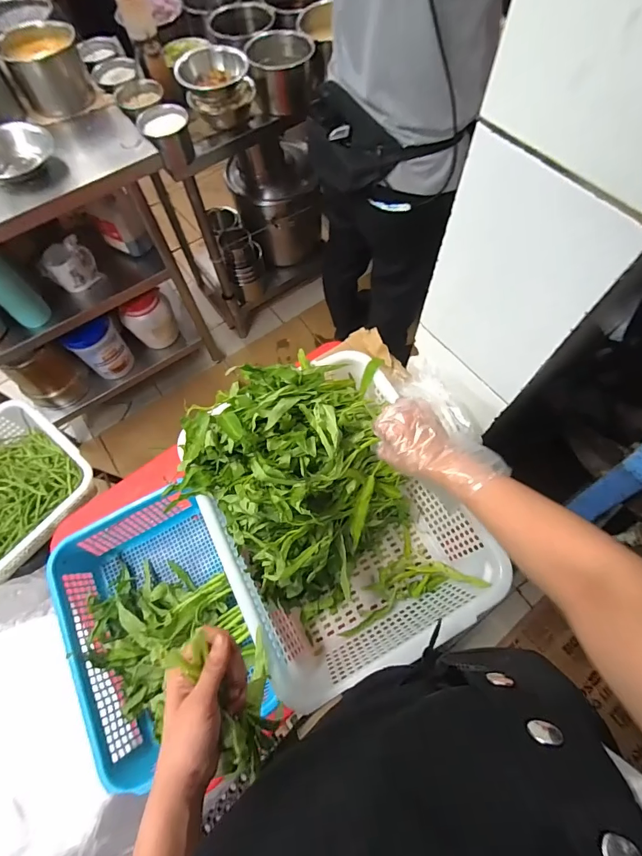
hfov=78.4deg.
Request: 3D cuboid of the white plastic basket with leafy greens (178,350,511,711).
[{"bbox_3d":[0.013,0.114,0.583,0.325,0.186,0.422,-24,68,-8],"label":"white plastic basket with leafy greens"}]

